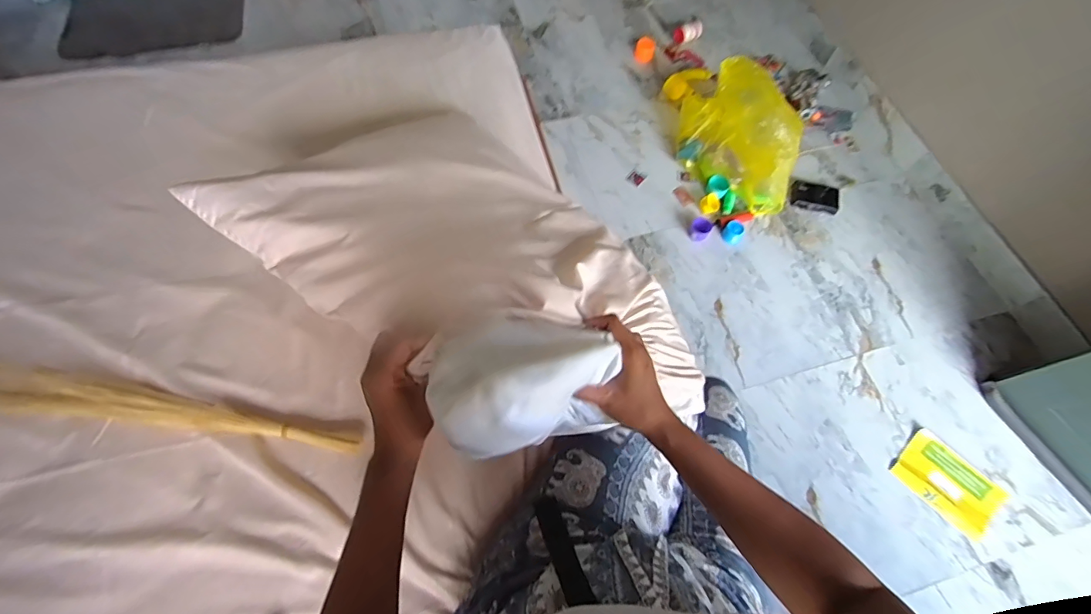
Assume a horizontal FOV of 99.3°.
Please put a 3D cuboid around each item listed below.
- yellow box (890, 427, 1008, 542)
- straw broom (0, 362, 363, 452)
[{"bbox_3d":[0.936,0.404,1.080,0.152,0.030,0.212,-37,72,-18],"label":"yellow box"},{"bbox_3d":[-0.567,0.118,0.598,0.649,0.030,0.064,6,65,0],"label":"straw broom"}]

